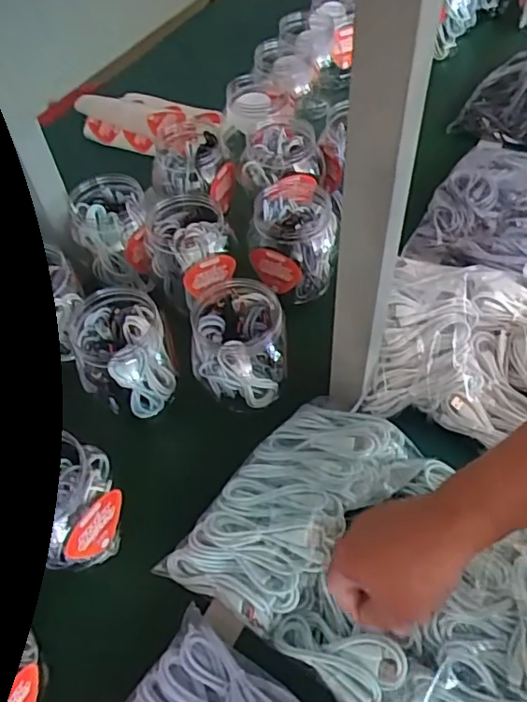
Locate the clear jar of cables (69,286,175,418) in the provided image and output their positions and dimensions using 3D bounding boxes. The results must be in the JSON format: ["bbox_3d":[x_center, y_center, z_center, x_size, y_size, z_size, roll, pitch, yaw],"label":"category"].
[{"bbox_3d":[-0.155,0.004,0.639,0.095,0.121,0.096,-12,53,-3],"label":"clear jar of cables"}]

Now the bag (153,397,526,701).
[{"bbox_3d":[0.118,0.196,0.511,0.344,0.058,0.256,36,64,27],"label":"bag"}]

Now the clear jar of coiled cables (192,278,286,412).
[{"bbox_3d":[-0.024,0.001,0.632,0.096,0.127,0.091,-3,53,3],"label":"clear jar of coiled cables"}]

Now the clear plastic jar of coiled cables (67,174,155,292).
[{"bbox_3d":[-0.194,-0.151,0.749,0.098,0.120,0.099,-21,54,-10],"label":"clear plastic jar of coiled cables"}]

